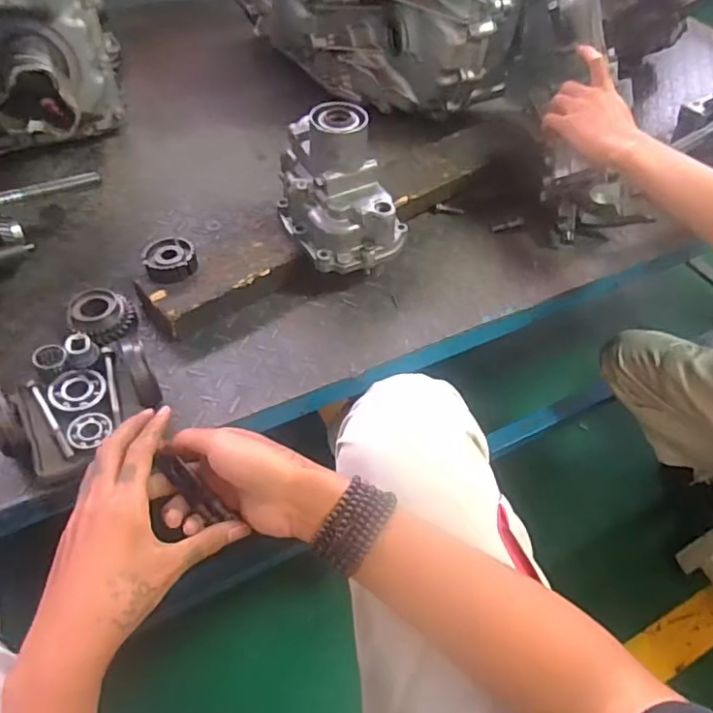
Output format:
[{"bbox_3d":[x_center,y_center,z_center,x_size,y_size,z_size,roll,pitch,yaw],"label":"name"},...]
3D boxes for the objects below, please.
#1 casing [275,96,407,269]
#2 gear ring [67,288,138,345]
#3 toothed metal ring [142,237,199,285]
[{"bbox_3d":[-0.021,-0.208,0.682,0.117,0.138,0.168,-22,56,-20],"label":"casing"},{"bbox_3d":[-0.301,-0.048,0.667,0.080,0.027,0.072,14,51,8],"label":"gear ring"},{"bbox_3d":[-0.218,-0.115,0.675,0.059,0.022,0.059,2,51,-2],"label":"toothed metal ring"}]

